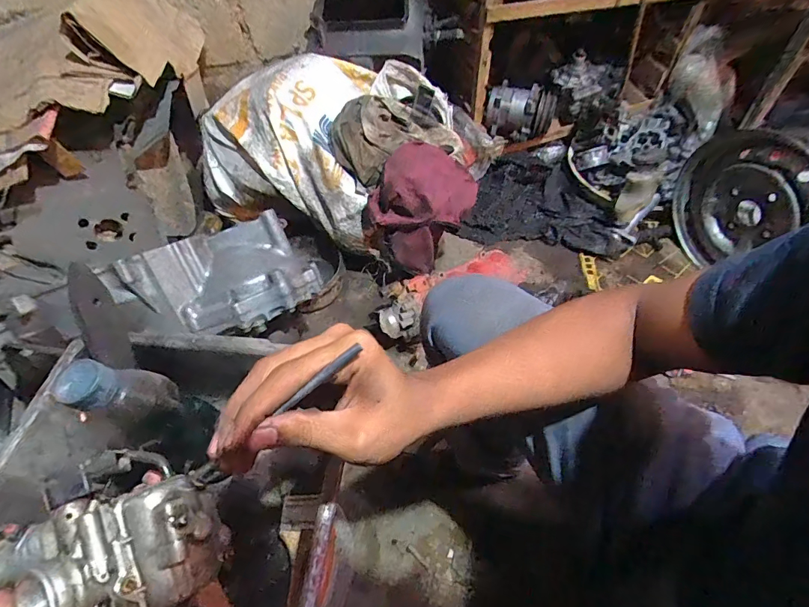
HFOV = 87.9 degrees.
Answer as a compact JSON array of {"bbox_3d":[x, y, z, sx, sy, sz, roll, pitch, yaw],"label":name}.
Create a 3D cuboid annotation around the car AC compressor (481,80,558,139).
[{"bbox_3d":[0.350,-0.586,1.263,0.187,0.123,0.132,20,59,16],"label":"car AC compressor"}]

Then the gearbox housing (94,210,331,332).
[{"bbox_3d":[-0.274,-0.038,0.676,0.290,0.120,0.166,-31,96,-24],"label":"gearbox housing"}]

